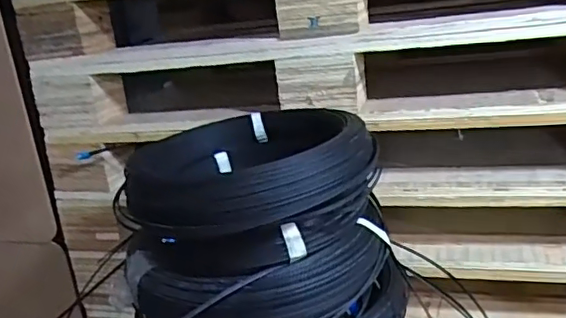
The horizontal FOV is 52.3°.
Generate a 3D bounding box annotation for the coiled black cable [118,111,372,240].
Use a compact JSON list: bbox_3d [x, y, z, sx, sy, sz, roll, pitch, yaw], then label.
[{"bbox_3d":[-0.028,0.005,0.742,0.276,0.072,0.273,-7,18,2],"label":"coiled black cable"}]

